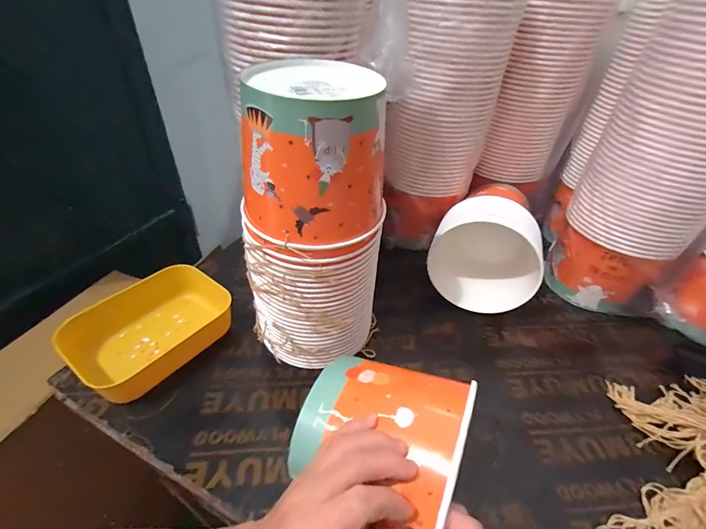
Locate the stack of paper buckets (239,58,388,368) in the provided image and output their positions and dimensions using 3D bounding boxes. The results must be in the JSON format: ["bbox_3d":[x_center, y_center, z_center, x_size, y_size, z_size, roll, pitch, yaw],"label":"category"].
[{"bbox_3d":[-0.043,-0.020,0.404,0.135,0.352,0.124,21,43,19],"label":"stack of paper buckets"}]

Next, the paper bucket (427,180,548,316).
[{"bbox_3d":[0.219,-0.017,0.579,0.160,0.159,0.138,18,42,16],"label":"paper bucket"}]

